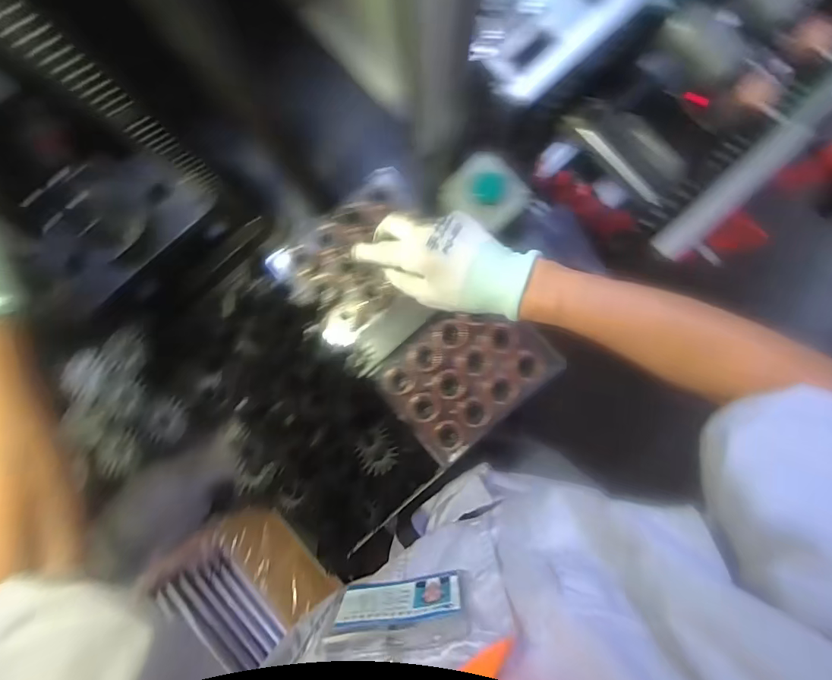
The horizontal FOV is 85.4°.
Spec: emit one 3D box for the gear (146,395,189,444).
[{"bbox_3d":[-0.289,0.096,0.522,0.052,0.009,0.046,-29,86,1],"label":"gear"}]

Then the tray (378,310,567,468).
[{"bbox_3d":[0.065,0.039,0.586,0.204,0.023,0.154,-41,86,0],"label":"tray"}]

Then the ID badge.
[{"bbox_3d":[-0.011,0.192,0.323,0.093,0.074,0.010,-9,86,2],"label":"ID badge"}]

